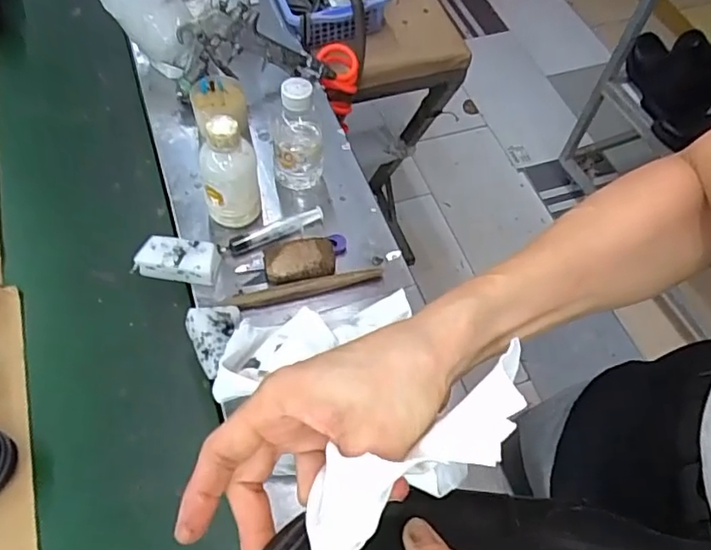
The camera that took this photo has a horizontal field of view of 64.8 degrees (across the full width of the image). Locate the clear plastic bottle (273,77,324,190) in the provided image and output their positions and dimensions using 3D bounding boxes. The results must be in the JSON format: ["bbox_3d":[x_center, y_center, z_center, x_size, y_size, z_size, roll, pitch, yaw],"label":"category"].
[{"bbox_3d":[-0.064,-0.152,0.621,0.053,0.141,0.050,-6,60,-6],"label":"clear plastic bottle"}]

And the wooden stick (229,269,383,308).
[{"bbox_3d":[-0.050,0.012,0.592,0.159,0.013,0.017,-13,93,-8],"label":"wooden stick"}]

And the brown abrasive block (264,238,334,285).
[{"bbox_3d":[-0.060,-0.016,0.599,0.073,0.021,0.045,-9,61,-8],"label":"brown abrasive block"}]

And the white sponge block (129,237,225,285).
[{"bbox_3d":[-0.185,-0.016,0.584,0.084,0.025,0.038,6,60,1],"label":"white sponge block"}]

